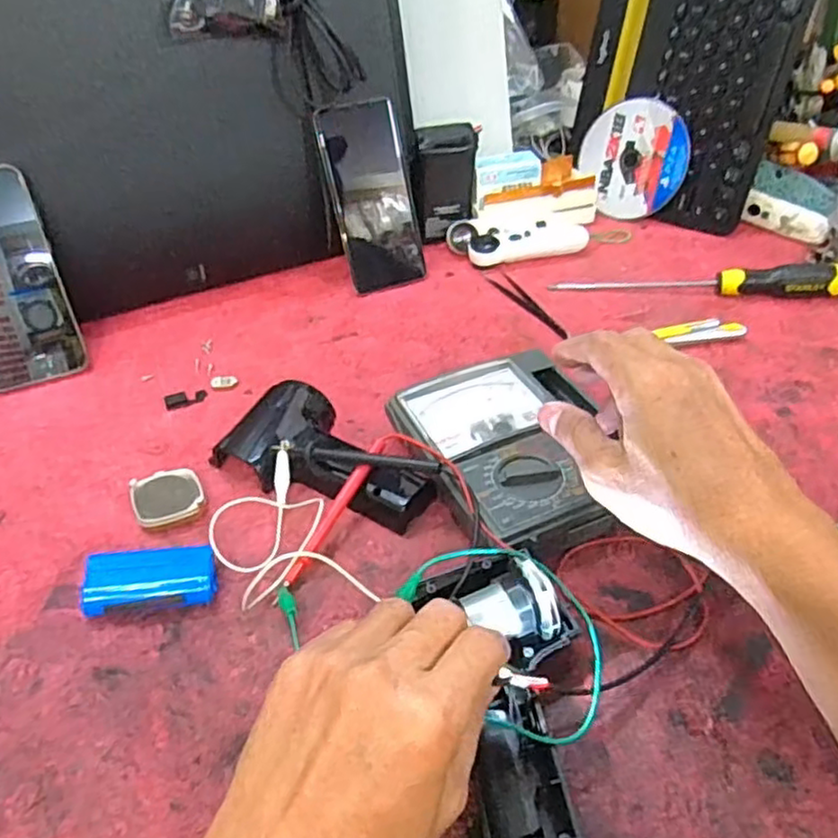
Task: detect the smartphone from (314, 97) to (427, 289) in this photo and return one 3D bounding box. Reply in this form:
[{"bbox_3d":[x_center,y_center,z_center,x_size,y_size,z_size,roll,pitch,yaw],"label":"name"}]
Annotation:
[{"bbox_3d":[-0.041,-0.201,0.631,0.074,0.159,0.007,-18,18,-15],"label":"smartphone"}]

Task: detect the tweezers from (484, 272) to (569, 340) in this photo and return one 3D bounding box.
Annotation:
[{"bbox_3d":[0.093,-0.103,0.609,0.019,0.007,0.115,-17,43,-18],"label":"tweezers"}]

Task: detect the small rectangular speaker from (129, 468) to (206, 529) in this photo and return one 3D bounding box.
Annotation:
[{"bbox_3d":[-0.160,0.049,0.441,0.041,0.012,0.041,-17,43,-18],"label":"small rectangular speaker"}]

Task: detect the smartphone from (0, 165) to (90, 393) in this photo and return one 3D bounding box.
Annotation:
[{"bbox_3d":[-0.316,-0.103,0.526,0.075,0.160,0.015,-18,23,-19],"label":"smartphone"}]

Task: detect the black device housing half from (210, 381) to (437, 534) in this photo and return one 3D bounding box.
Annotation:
[{"bbox_3d":[-0.057,0.021,0.462,0.145,0.030,0.087,23,46,25],"label":"black device housing half"}]

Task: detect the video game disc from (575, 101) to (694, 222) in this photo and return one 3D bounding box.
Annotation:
[{"bbox_3d":[0.220,-0.267,0.706,0.005,0.105,0.110,-20,82,-49],"label":"video game disc"}]

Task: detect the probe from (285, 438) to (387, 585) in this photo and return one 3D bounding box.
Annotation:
[{"bbox_3d":[-0.050,0.054,0.421,0.011,0.013,0.104,22,66,25],"label":"probe"}]

